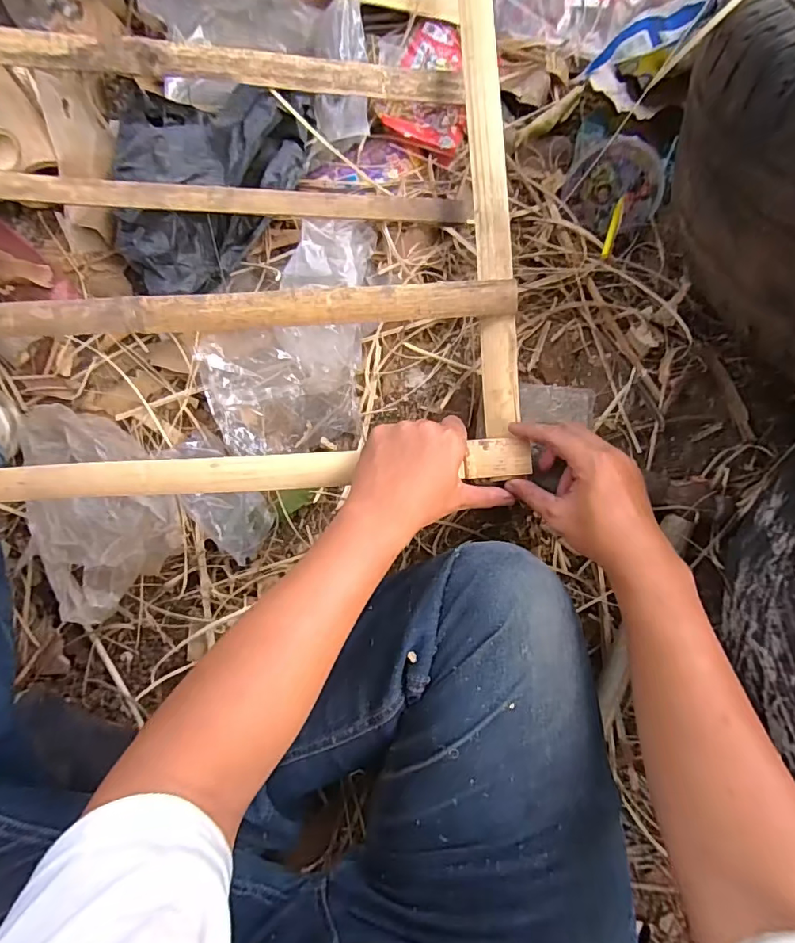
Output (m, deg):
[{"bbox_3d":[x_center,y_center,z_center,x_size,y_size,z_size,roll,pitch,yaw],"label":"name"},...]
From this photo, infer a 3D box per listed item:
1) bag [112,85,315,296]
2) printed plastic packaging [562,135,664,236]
[{"bbox_3d":[-0.190,-0.285,0.518,0.201,0.053,0.213,-2,87,4],"label":"bag"},{"bbox_3d":[0.207,-0.271,0.482,0.086,0.082,0.018,37,53,-12],"label":"printed plastic packaging"}]

